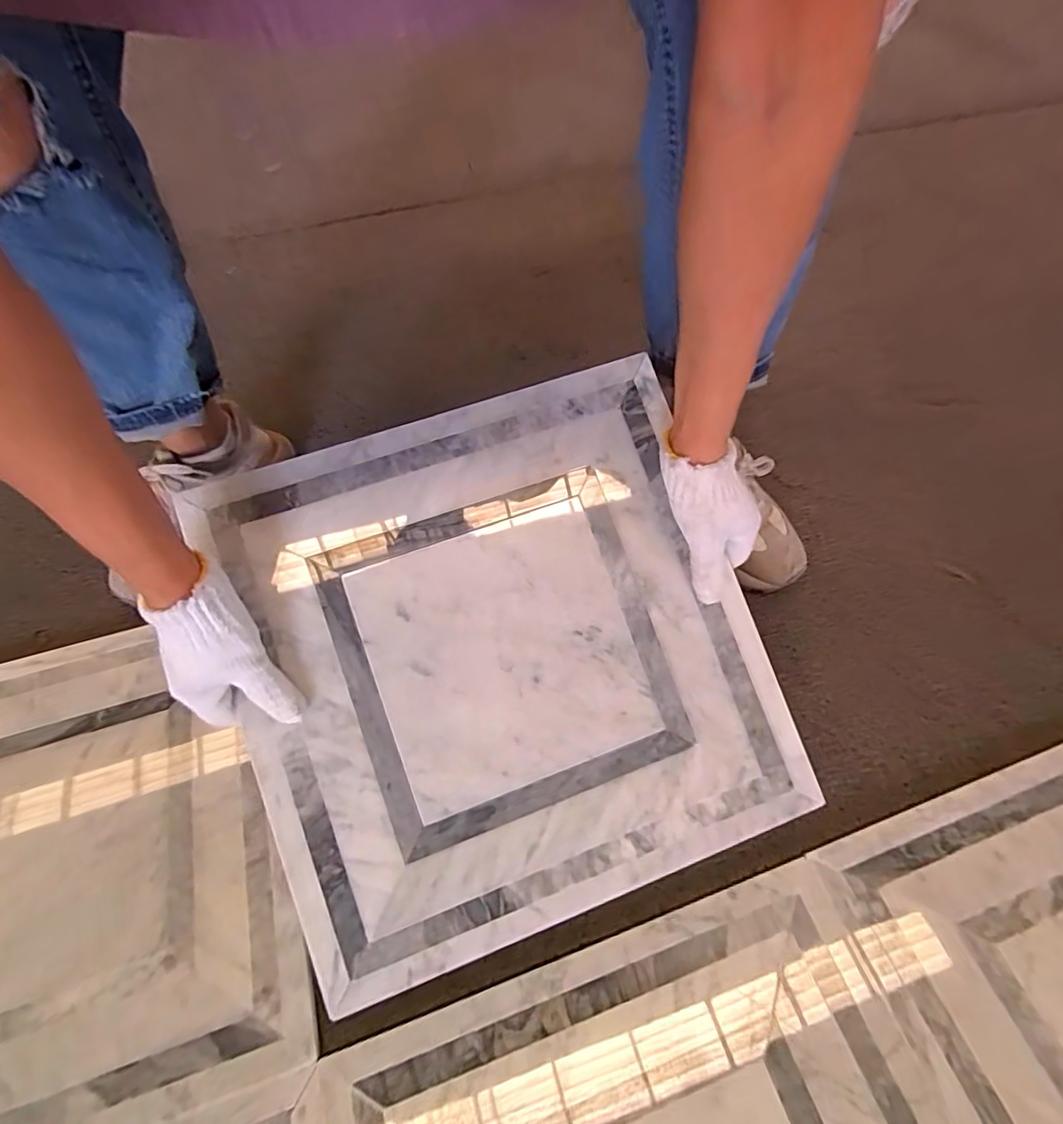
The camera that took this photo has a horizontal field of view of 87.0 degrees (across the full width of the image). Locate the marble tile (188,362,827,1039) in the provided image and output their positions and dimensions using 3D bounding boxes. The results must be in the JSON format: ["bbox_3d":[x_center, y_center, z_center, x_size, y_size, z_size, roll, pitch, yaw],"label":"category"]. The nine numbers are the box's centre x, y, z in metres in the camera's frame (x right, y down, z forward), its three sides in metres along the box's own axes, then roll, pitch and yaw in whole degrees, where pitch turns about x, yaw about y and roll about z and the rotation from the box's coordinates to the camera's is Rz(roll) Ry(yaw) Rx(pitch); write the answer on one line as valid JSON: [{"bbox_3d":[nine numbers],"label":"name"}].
[{"bbox_3d":[-0.022,0.070,0.437,0.385,0.006,0.393,-19,85,-7],"label":"marble tile"}]

